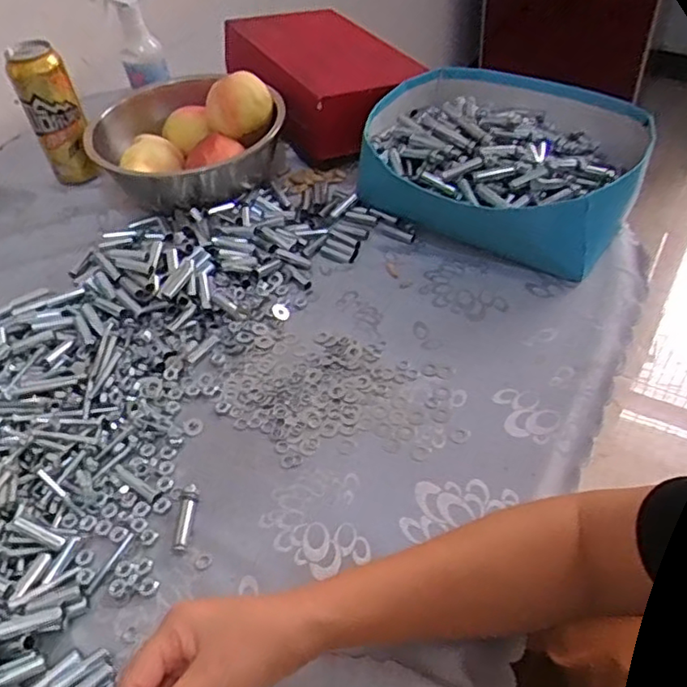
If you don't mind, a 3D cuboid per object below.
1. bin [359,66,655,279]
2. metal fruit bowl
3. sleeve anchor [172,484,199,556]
[{"bbox_3d":[0.179,-0.210,0.719,0.292,0.107,0.256,27,55,27],"label":"bin"},{"bbox_3d":[-0.179,-0.245,0.772,0.196,0.103,0.203,-3,48,3],"label":"metal fruit bowl"},{"bbox_3d":[-0.124,0.137,0.497,0.014,0.009,0.055,-2,48,4],"label":"sleeve anchor"}]

